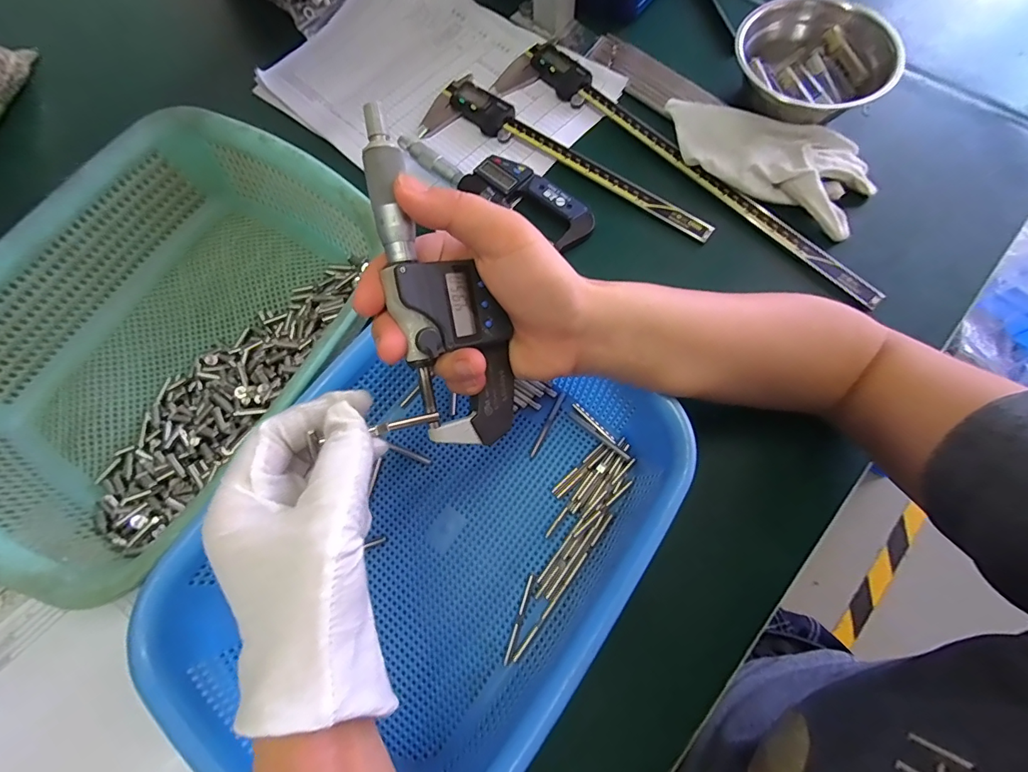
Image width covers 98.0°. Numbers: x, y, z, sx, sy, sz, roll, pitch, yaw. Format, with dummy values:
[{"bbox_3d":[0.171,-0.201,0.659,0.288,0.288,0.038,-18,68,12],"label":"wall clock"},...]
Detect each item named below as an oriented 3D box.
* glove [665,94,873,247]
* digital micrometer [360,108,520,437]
[{"bbox_3d":[0.216,-0.200,0.385,0.175,0.027,0.091,31,75,12],"label":"glove"},{"bbox_3d":[-0.037,-0.042,0.208,0.051,0.025,0.155,-24,107,-6],"label":"digital micrometer"}]

